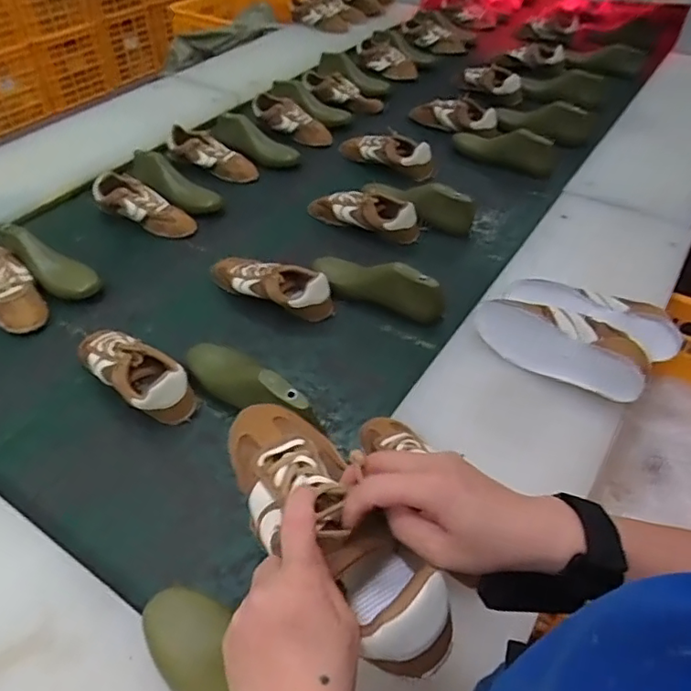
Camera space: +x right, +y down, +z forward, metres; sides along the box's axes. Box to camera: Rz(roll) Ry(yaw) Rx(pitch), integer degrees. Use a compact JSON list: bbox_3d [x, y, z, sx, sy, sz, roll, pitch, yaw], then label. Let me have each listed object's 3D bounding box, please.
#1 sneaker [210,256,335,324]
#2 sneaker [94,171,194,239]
[{"bbox_3d":[-0.126,-0.104,0.907,0.229,0.073,0.082,17,46,17],"label":"sneaker"},{"bbox_3d":[-0.386,-0.258,1.065,0.212,0.074,0.079,27,50,25],"label":"sneaker"}]

